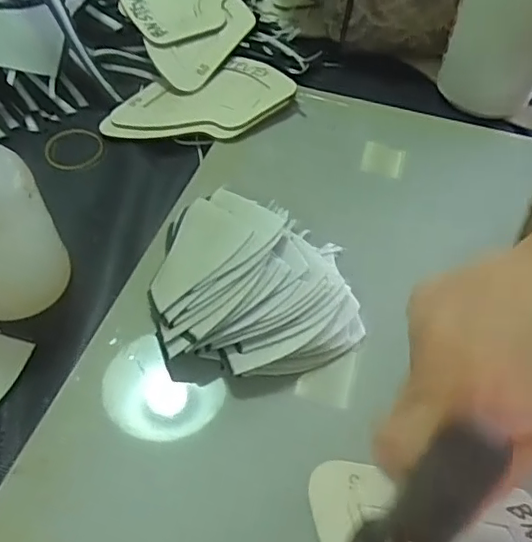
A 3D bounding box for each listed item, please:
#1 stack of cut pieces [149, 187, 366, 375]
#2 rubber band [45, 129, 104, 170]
[{"bbox_3d":[-0.008,0.000,0.337,0.112,0.040,0.128,-4,52,-7],"label":"stack of cut pieces"},{"bbox_3d":[-0.150,-0.099,0.450,0.044,0.004,0.051,-1,52,-5],"label":"rubber band"}]

